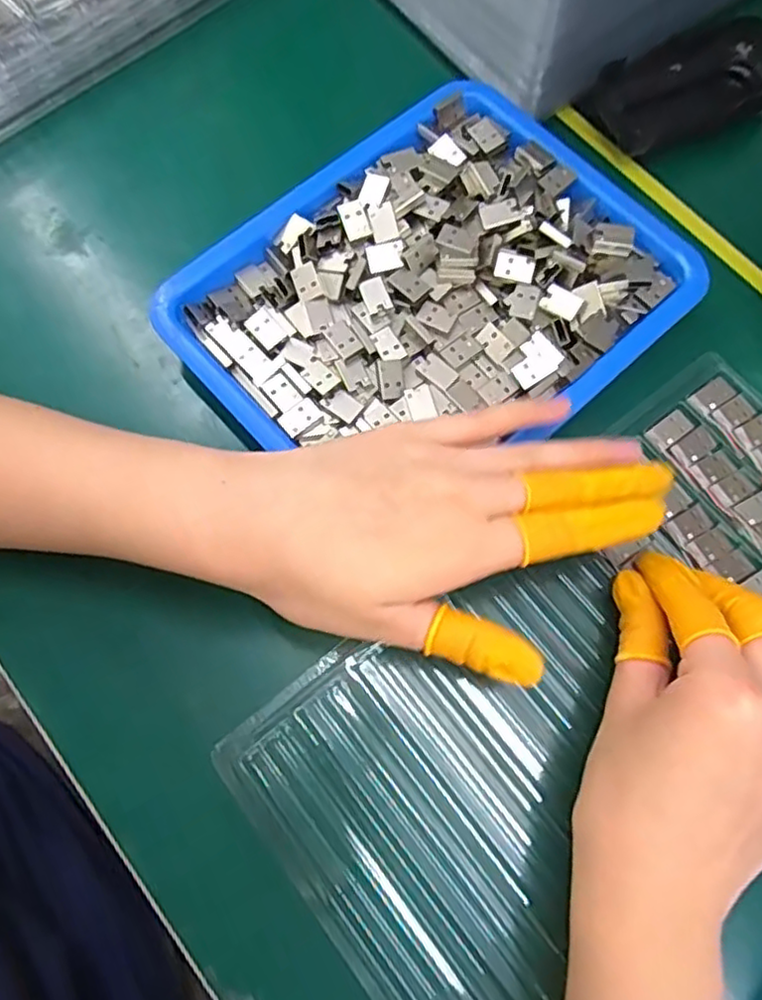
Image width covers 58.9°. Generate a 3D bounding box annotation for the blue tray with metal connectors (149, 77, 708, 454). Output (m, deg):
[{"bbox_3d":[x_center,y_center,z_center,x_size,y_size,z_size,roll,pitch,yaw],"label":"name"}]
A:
[{"bbox_3d":[0.026,-0.096,0.321,0.214,0.028,0.167,-40,77,-11],"label":"blue tray with metal connectors"}]

